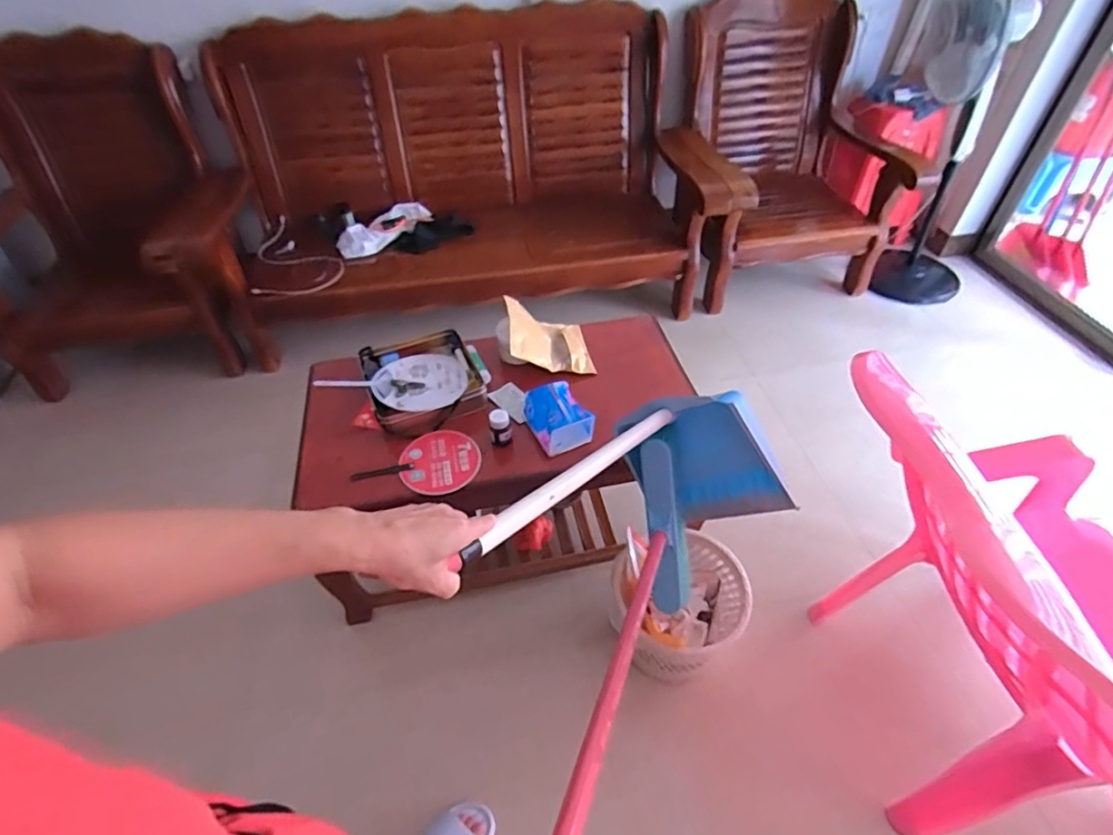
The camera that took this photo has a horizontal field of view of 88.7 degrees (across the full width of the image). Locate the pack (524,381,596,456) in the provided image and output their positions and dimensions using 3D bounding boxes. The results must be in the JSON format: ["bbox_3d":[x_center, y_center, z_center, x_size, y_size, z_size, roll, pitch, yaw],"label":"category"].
[{"bbox_3d":[0.004,-0.003,1.161,0.112,0.067,0.133,-19,50,-16],"label":"pack"}]

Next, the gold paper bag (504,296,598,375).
[{"bbox_3d":[-0.013,-0.177,1.311,0.252,0.050,0.153,18,59,-35],"label":"gold paper bag"}]

